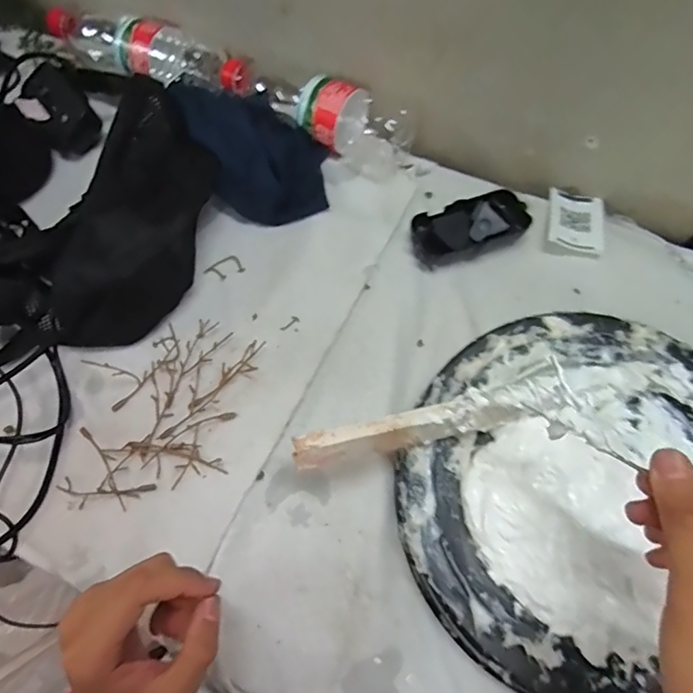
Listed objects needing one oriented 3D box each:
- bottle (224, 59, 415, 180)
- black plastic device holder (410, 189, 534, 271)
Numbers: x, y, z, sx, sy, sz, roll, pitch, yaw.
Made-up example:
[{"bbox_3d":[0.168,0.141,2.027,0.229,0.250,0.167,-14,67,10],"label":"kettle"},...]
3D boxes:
[{"bbox_3d":[-0.032,-0.245,0.536,0.209,0.064,0.062,29,69,13],"label":"bottle"},{"bbox_3d":[0.115,-0.110,0.495,0.107,0.027,0.052,-17,67,-7],"label":"black plastic device holder"}]

